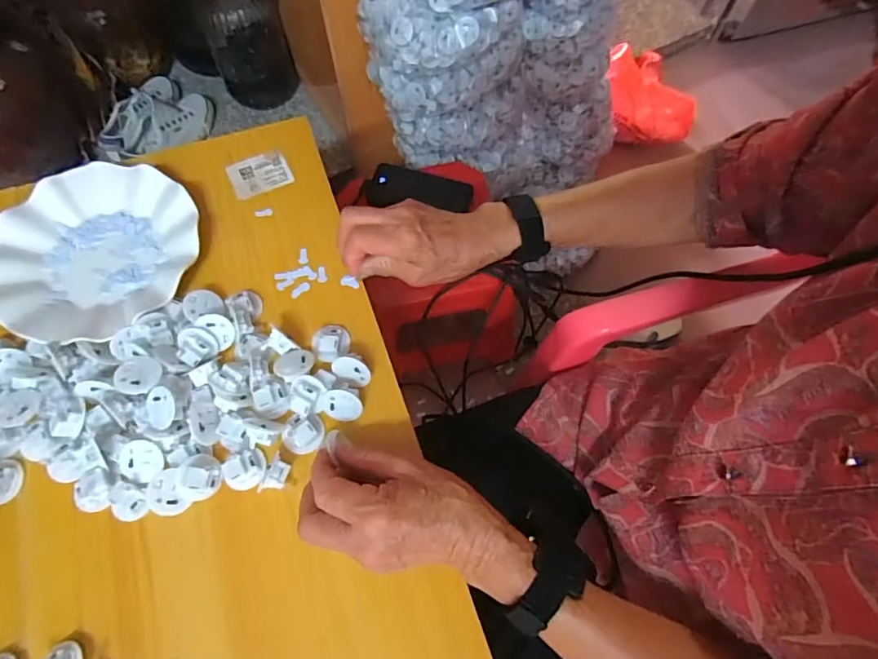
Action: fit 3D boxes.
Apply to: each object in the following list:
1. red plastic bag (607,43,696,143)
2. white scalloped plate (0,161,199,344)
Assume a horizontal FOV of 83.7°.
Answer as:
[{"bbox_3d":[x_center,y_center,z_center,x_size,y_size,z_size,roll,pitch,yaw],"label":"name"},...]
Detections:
[{"bbox_3d":[0.474,-0.524,1.102,0.200,0.125,0.141,4,66,1],"label":"red plastic bag"},{"bbox_3d":[-0.313,-0.074,0.449,0.179,0.024,0.177,-25,69,-11],"label":"white scalloped plate"}]

